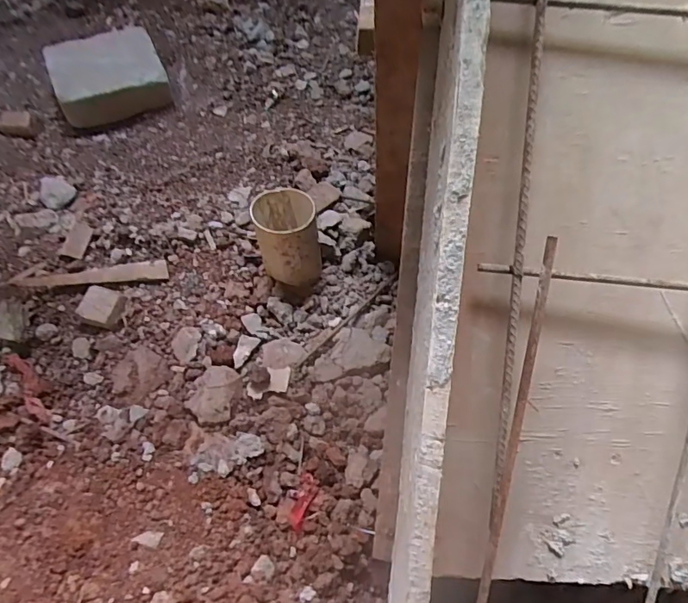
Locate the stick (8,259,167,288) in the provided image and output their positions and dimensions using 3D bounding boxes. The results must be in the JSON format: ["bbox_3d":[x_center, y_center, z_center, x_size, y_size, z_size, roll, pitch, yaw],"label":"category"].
[{"bbox_3d":[-0.389,-0.038,0.762,0.225,0.010,0.035,-7,62,-5],"label":"stick"}]

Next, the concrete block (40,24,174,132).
[{"bbox_3d":[-0.449,-0.431,0.949,0.197,0.078,0.151,-24,64,-13],"label":"concrete block"}]

